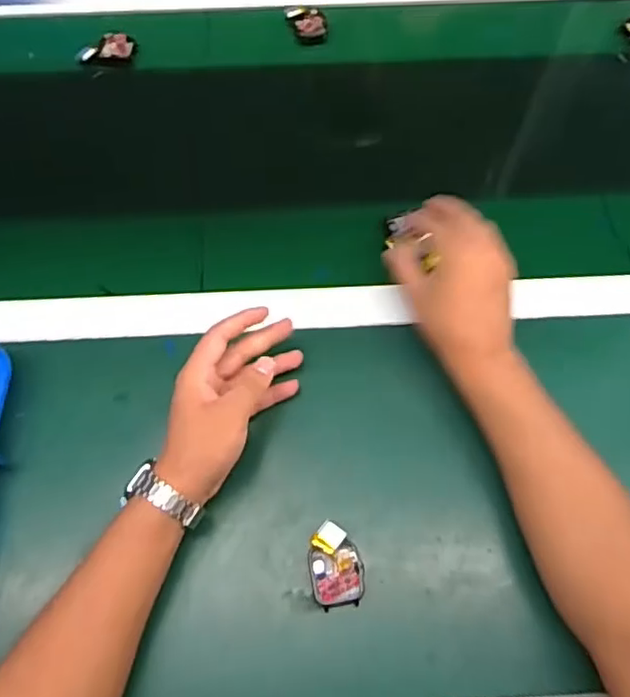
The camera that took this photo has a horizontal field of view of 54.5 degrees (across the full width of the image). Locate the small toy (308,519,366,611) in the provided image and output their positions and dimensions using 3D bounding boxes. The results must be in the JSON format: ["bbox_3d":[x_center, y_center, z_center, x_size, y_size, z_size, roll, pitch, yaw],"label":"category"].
[{"bbox_3d":[0.016,0.163,0.462,0.040,0.013,0.059,-6,66,-3],"label":"small toy"}]

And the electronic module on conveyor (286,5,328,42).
[{"bbox_3d":[-0.010,-0.385,0.725,0.045,0.014,0.048,-9,66,-4],"label":"electronic module on conveyor"}]

